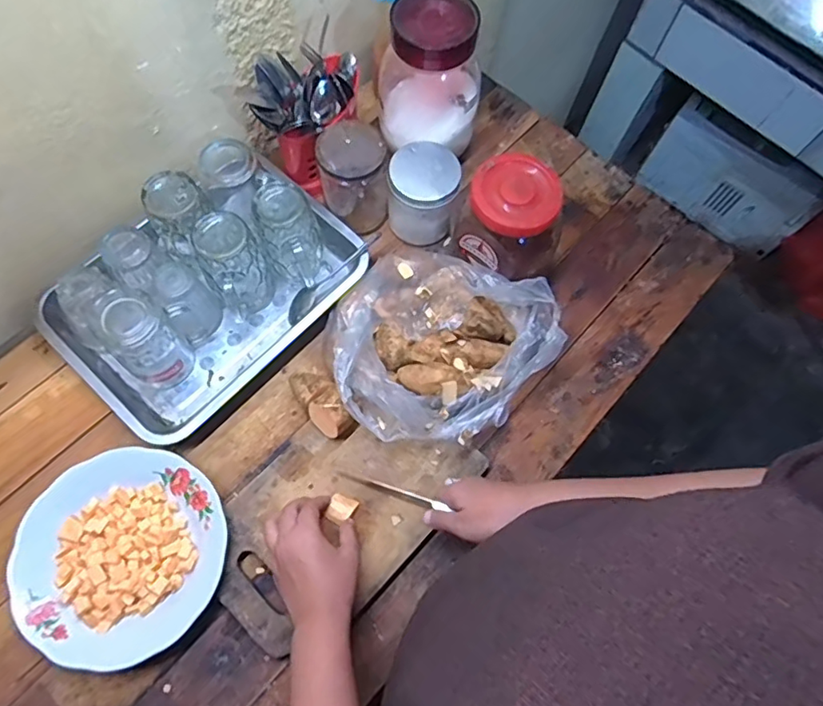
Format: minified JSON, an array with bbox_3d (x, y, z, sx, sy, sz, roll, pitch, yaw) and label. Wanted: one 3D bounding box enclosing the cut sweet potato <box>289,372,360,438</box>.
[{"bbox_3d":[-0.105,0.055,0.640,0.041,0.047,0.100,-41,58,-16],"label":"cut sweet potato"}]

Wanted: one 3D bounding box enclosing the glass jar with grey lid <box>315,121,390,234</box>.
[{"bbox_3d":[-0.073,-0.220,0.706,0.078,0.128,0.076,1,69,-3],"label":"glass jar with grey lid"}]

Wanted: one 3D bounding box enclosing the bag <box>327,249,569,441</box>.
[{"bbox_3d":[0.022,-0.009,0.654,0.228,0.092,0.236,39,72,11],"label":"bag"}]

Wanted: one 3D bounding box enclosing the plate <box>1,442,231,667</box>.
[{"bbox_3d":[-0.298,0.209,0.584,0.200,0.037,0.203,1,69,-3],"label":"plate"}]

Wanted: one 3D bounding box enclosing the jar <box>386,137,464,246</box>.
[{"bbox_3d":[0.014,-0.205,0.719,0.084,0.102,0.089,1,69,-3],"label":"jar"}]

